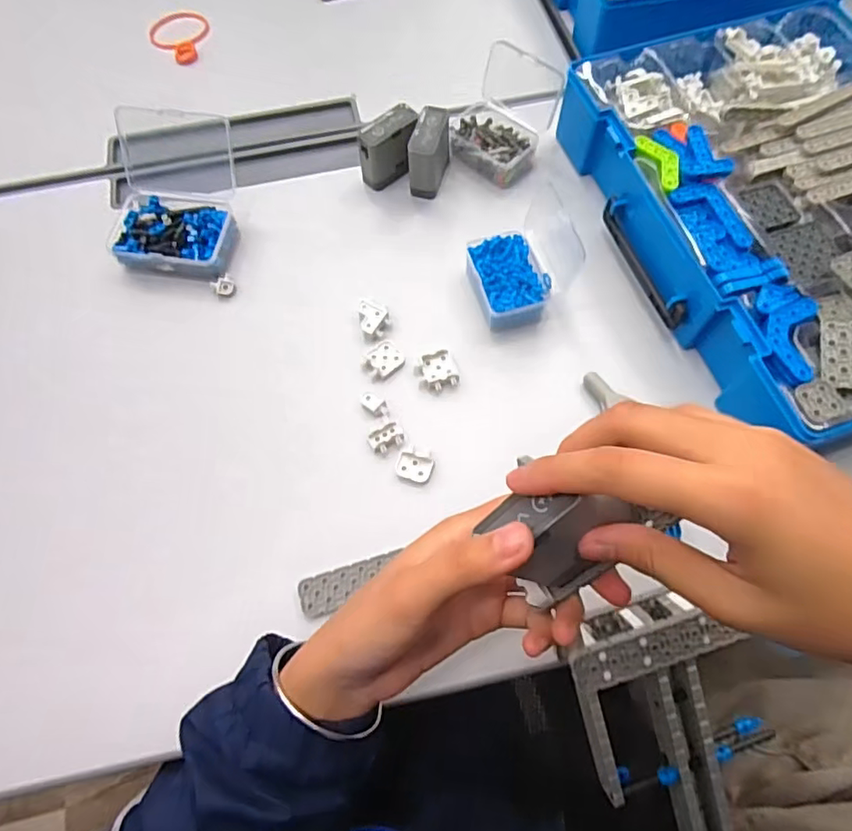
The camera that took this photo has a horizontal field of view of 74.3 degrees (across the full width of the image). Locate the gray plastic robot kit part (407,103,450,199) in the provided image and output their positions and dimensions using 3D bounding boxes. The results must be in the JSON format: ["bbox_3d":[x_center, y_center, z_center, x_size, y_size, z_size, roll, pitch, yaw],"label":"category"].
[{"bbox_3d":[0.004,-0.230,0.496,0.024,0.059,0.060,15,69,9],"label":"gray plastic robot kit part"}]

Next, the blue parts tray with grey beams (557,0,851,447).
[{"bbox_3d":[0.295,-0.172,0.452,0.272,0.062,0.377,-18,68,-5],"label":"blue parts tray with grey beams"}]

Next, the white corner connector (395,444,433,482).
[{"bbox_3d":[-0.008,0.035,0.409,0.026,0.006,0.024,14,69,8],"label":"white corner connector"}]

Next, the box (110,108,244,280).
[{"bbox_3d":[-0.211,-0.182,0.468,0.098,0.070,0.115,3,68,4],"label":"box"}]

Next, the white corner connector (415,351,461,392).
[{"bbox_3d":[0.009,-0.034,0.437,0.030,0.007,0.031,-20,68,-6],"label":"white corner connector"}]

